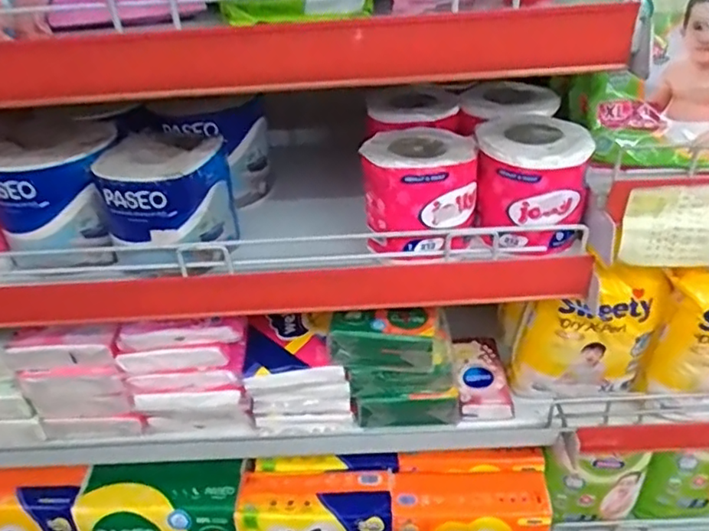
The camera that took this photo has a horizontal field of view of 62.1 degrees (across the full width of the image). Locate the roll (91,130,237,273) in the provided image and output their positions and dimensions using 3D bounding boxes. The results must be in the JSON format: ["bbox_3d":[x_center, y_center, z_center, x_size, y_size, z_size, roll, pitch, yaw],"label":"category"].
[{"bbox_3d":[-0.160,-0.055,0.512,0.101,0.089,0.096,-2,34,2],"label":"roll"}]

